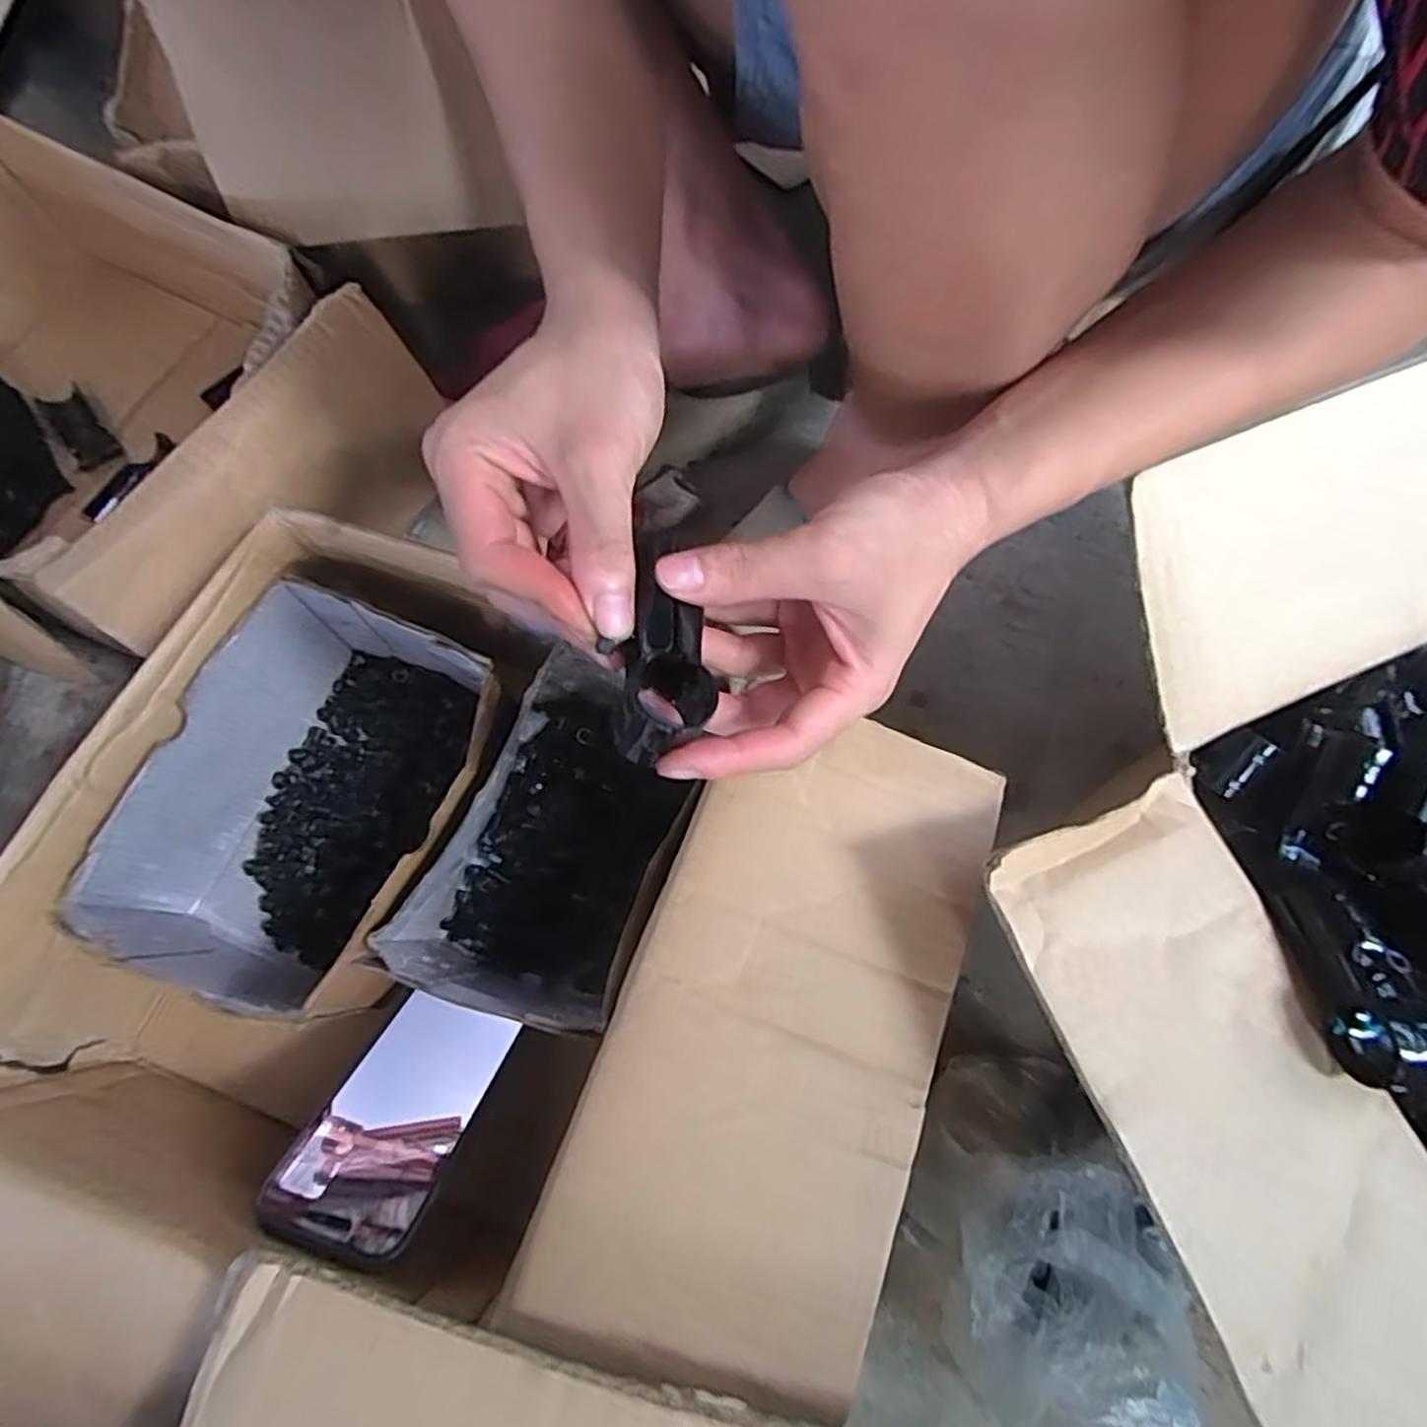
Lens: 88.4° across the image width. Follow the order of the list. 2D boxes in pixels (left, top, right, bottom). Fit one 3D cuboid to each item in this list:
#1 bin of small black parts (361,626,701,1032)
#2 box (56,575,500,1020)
[{"bbox_3d":[-0.085,0.068,0.419,0.129,0.098,0.195,18,71,8],"label":"bin of small black parts"},{"bbox_3d":[-0.219,0.056,0.421,0.157,0.101,0.214,21,71,8],"label":"box"}]

